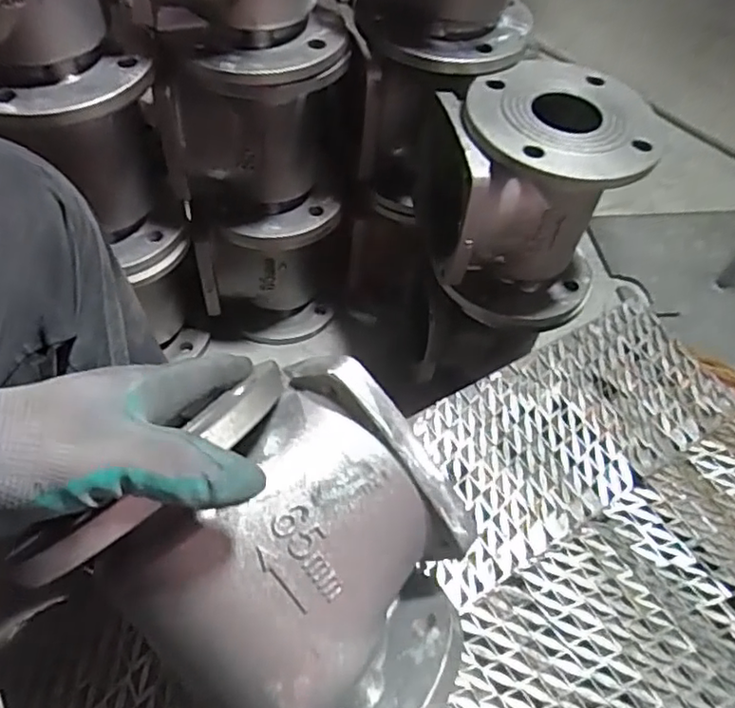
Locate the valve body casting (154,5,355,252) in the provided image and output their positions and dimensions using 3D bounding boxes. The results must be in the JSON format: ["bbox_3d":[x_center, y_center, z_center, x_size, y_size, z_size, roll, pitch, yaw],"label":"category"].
[{"bbox_3d":[-0.116,-0.263,0.719,0.194,0.223,0.179,2,54,-4],"label":"valve body casting"}]

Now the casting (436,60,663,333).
[{"bbox_3d":[0.167,-0.170,0.671,0.181,0.199,0.198,-1,54,-6],"label":"casting"}]

